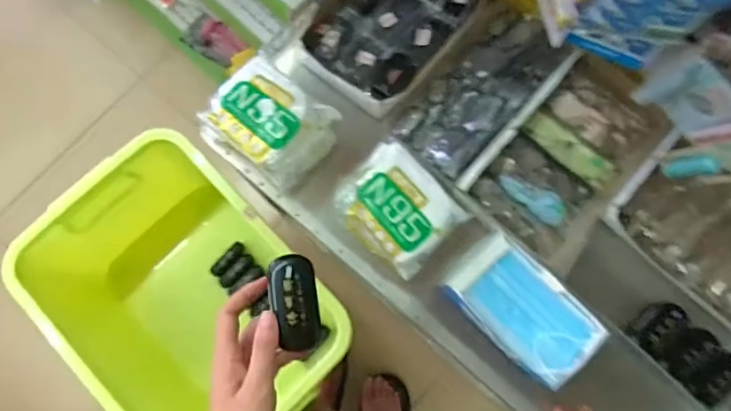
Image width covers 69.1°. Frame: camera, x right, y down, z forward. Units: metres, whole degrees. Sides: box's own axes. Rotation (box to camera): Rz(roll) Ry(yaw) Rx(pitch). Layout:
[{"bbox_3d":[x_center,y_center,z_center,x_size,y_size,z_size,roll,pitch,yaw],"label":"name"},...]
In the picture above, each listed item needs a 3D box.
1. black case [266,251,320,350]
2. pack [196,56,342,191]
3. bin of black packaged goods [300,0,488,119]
[{"bbox_3d":[-0.064,0.087,0.483,0.042,0.016,0.083,-12,84,-3],"label":"black case"},{"bbox_3d":[-0.128,-0.106,0.714,0.145,0.121,0.119,36,81,6],"label":"pack"},{"bbox_3d":[0.045,-0.278,0.782,0.188,0.079,0.288,38,82,6],"label":"bin of black packaged goods"}]

